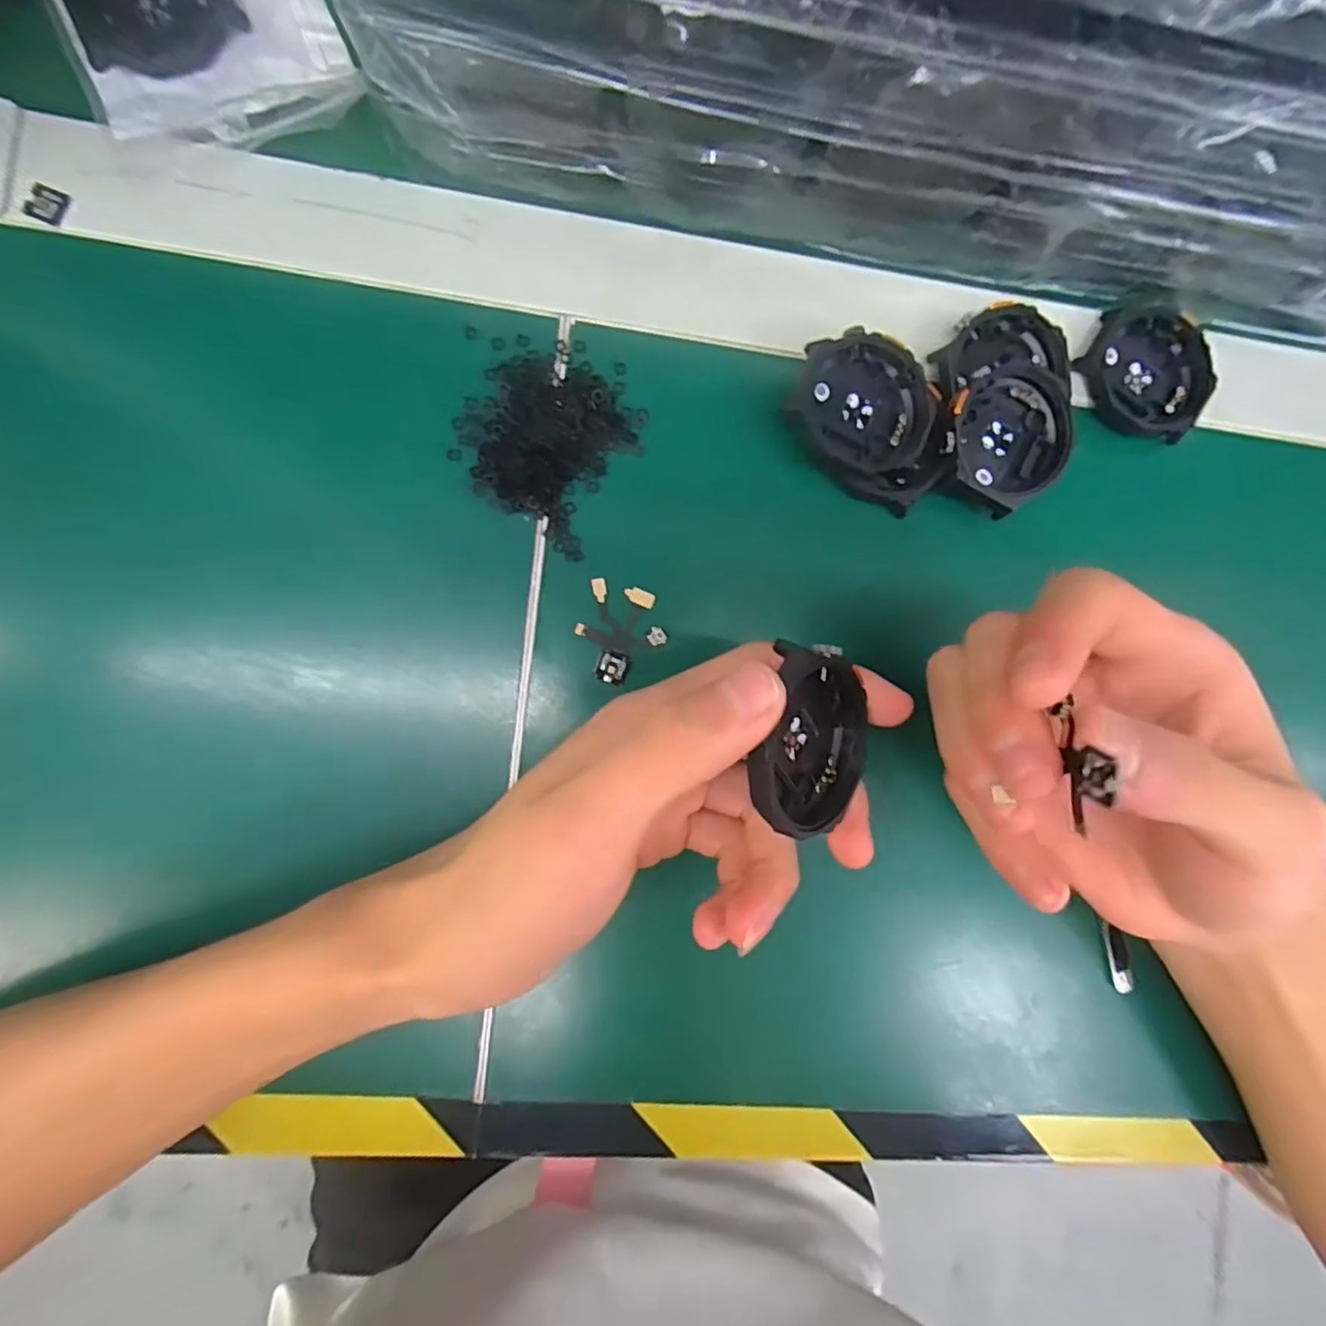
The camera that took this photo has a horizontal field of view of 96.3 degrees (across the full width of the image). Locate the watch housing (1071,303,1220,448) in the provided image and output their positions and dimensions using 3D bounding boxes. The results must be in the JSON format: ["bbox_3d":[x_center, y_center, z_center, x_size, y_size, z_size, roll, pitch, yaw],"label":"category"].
[{"bbox_3d":[0.196,-0.117,0.239,0.052,0.007,0.049,0,88,-7],"label":"watch housing"}]

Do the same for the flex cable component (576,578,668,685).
[{"bbox_3d":[-0.015,-0.011,0.215,0.031,0.004,0.035,22,86,-5],"label":"flex cable component"}]

